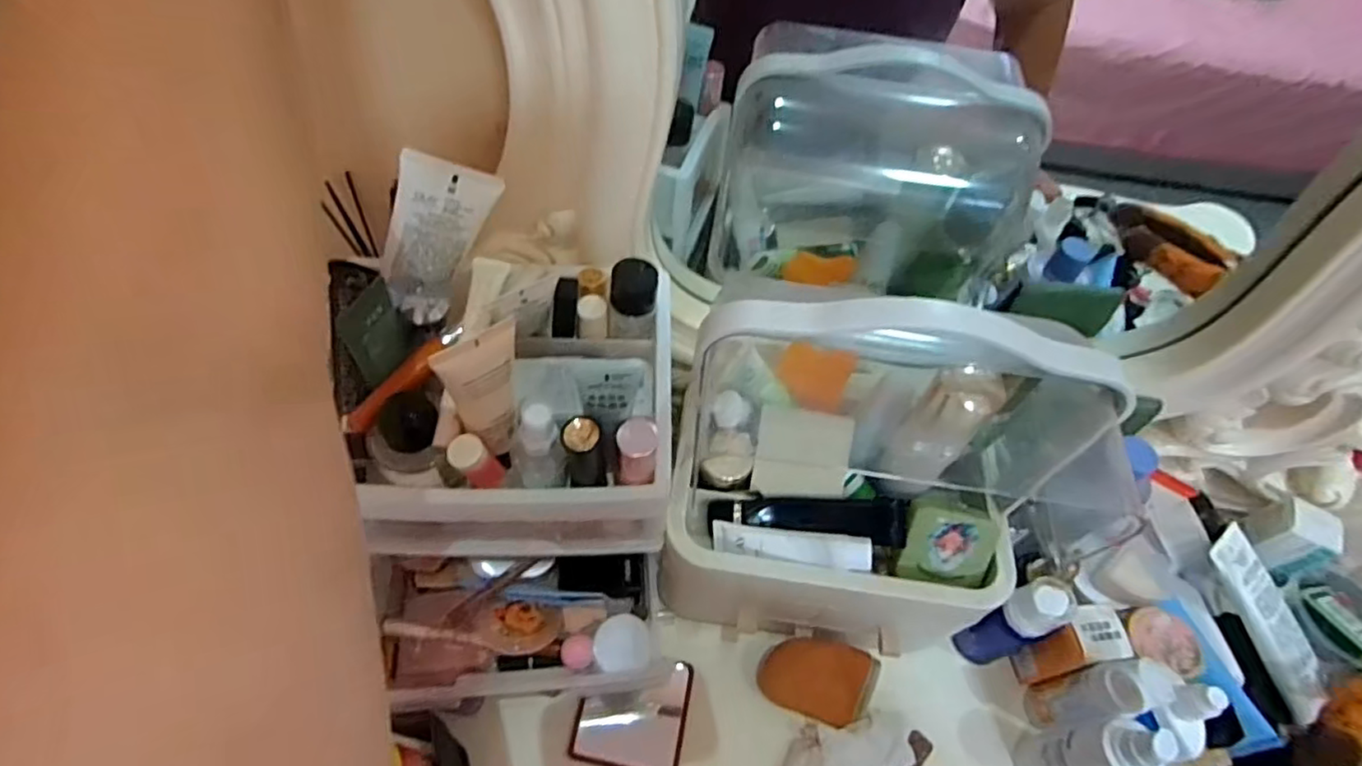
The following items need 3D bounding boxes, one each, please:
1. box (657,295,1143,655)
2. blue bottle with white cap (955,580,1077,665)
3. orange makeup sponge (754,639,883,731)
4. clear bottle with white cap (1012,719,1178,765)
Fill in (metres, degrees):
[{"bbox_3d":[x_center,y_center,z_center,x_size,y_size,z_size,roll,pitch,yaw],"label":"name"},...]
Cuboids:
[{"bbox_3d":[0.134,0.070,0.483,0.278,0.298,0.183,12,54,4],"label":"box"},{"bbox_3d":[0.275,0.201,0.534,0.044,0.128,0.035,-15,57,-15],"label":"blue bottle with white cap"},{"bbox_3d":[0.115,0.248,0.542,0.091,0.011,0.065,15,88,13],"label":"orange makeup sponge"},{"bbox_3d":[0.302,0.282,0.484,0.040,0.178,0.046,-8,55,-11],"label":"clear bottle with white cap"}]

